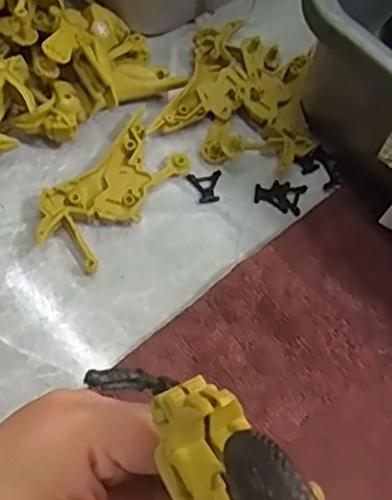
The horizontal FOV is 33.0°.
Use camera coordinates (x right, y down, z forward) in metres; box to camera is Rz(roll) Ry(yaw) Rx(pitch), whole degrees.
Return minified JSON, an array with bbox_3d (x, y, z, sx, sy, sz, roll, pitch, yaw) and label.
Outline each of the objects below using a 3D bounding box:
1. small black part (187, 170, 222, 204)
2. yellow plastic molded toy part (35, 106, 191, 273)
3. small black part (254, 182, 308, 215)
[{"bbox_3d":[0.007,-0.038,0.394,0.020,0.004,0.020,-9,67,-7],"label":"small black part"},{"bbox_3d":[-0.049,-0.035,0.382,0.048,0.011,0.095,36,67,13],"label":"yellow plastic molded toy part"},{"bbox_3d":[0.050,-0.033,0.394,0.030,0.004,0.020,12,64,2],"label":"small black part"}]

